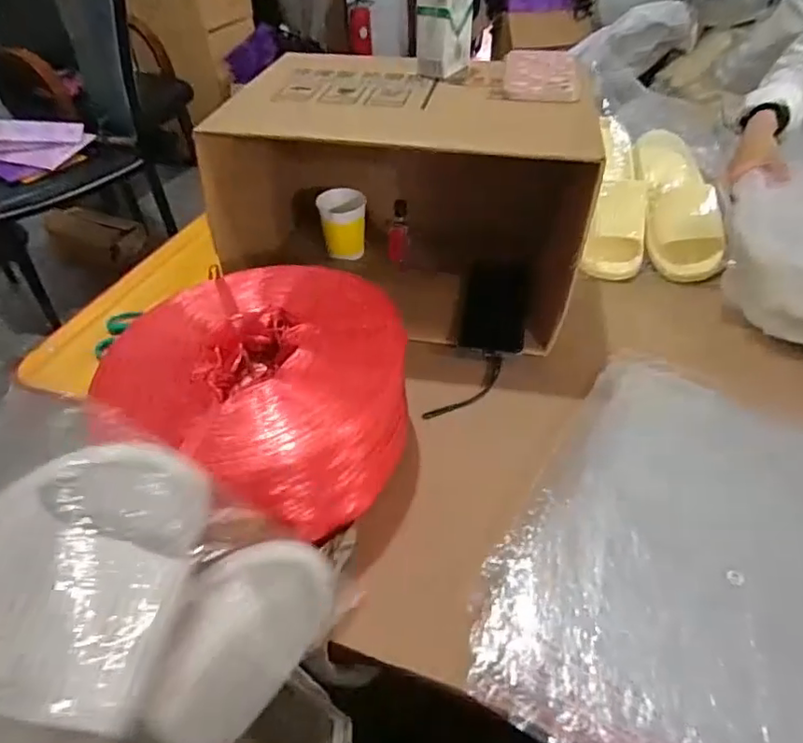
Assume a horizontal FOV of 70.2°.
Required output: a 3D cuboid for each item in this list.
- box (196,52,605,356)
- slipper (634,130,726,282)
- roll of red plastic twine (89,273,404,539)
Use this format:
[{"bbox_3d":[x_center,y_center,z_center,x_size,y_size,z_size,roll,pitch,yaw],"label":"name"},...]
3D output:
[{"bbox_3d":[0.003,-0.210,0.727,0.416,0.277,0.267,4,43,7],"label":"box"},{"bbox_3d":[0.402,-0.255,0.809,0.106,0.078,0.247,-2,68,2],"label":"slipper"},{"bbox_3d":[-0.122,0.015,0.550,0.250,0.125,0.235,-1,43,1],"label":"roll of red plastic twine"}]

